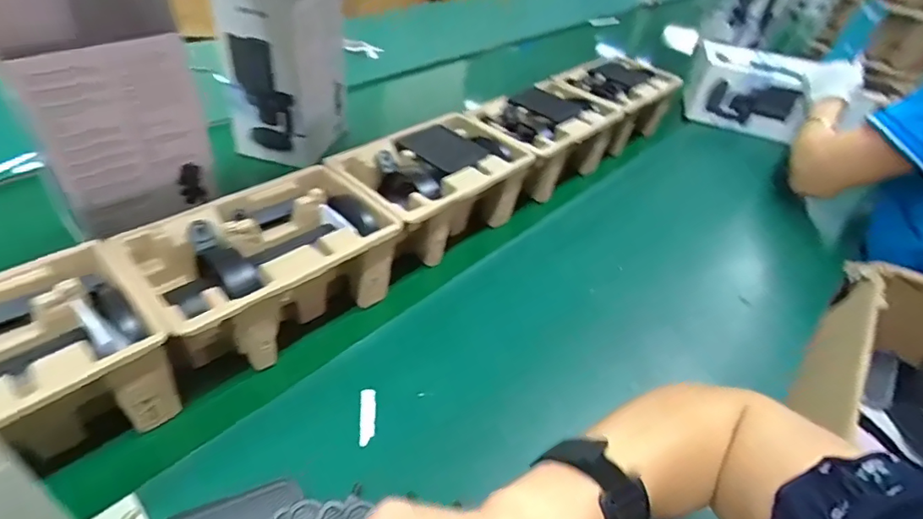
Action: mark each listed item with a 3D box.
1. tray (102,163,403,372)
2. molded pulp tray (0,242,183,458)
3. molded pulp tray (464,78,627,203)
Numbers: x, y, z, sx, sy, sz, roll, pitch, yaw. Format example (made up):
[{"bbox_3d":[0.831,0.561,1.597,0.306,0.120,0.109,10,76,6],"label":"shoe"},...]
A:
[{"bbox_3d":[-0.190,0.007,0.504,0.228,0.104,0.149,-31,51,-34],"label":"tray"},{"bbox_3d":[-0.339,0.096,0.380,0.201,0.102,0.149,-27,49,-31],"label":"molded pulp tray"},{"bbox_3d":[0.131,-0.185,0.779,0.142,0.111,0.235,31,47,29],"label":"molded pulp tray"}]

